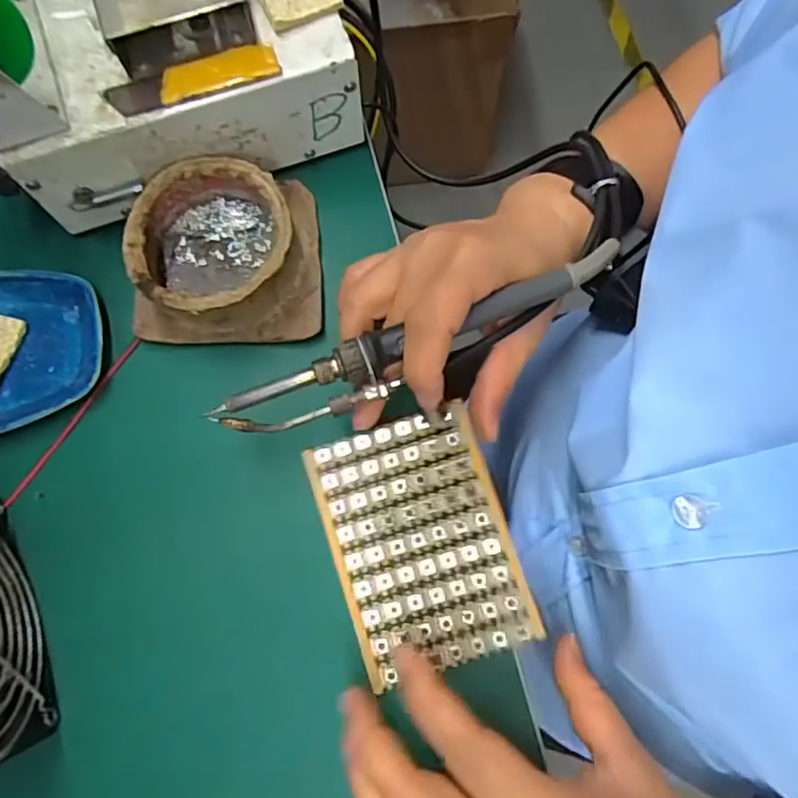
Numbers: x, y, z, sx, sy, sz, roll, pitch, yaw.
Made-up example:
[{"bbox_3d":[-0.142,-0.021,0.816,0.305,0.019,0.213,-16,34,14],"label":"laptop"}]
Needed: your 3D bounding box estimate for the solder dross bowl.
[{"bbox_3d":[-0.097,-0.082,0.318,0.080,0.038,0.081,0,75,1],"label":"solder dross bowl"}]

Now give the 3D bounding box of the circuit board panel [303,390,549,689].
[{"bbox_3d":[0.010,0.070,0.299,0.086,0.010,0.120,-18,75,-4],"label":"circuit board panel"}]

